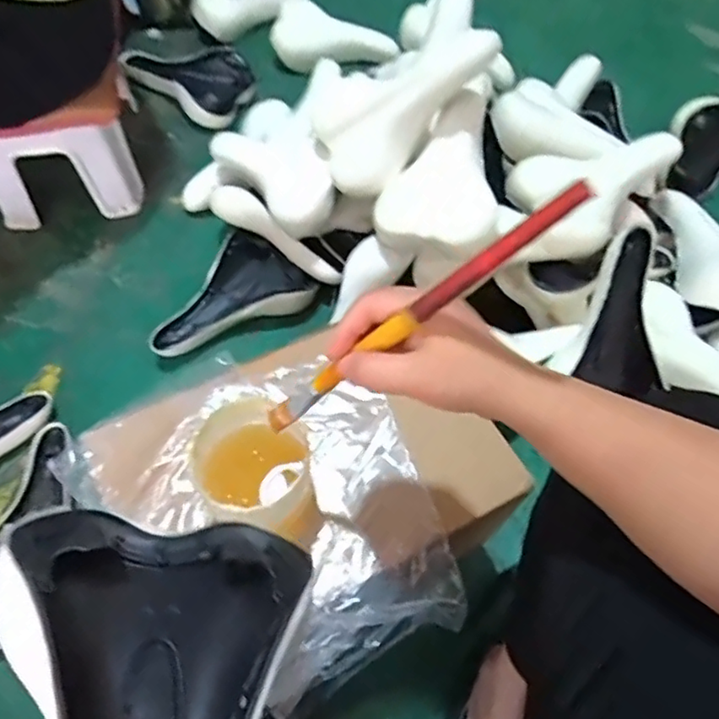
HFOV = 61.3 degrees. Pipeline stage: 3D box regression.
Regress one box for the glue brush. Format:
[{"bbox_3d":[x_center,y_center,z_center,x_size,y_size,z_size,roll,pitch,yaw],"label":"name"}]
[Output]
[{"bbox_3d":[0.021,-0.017,0.372,0.013,0.276,0.015,16,52,-36],"label":"glue brush"}]

